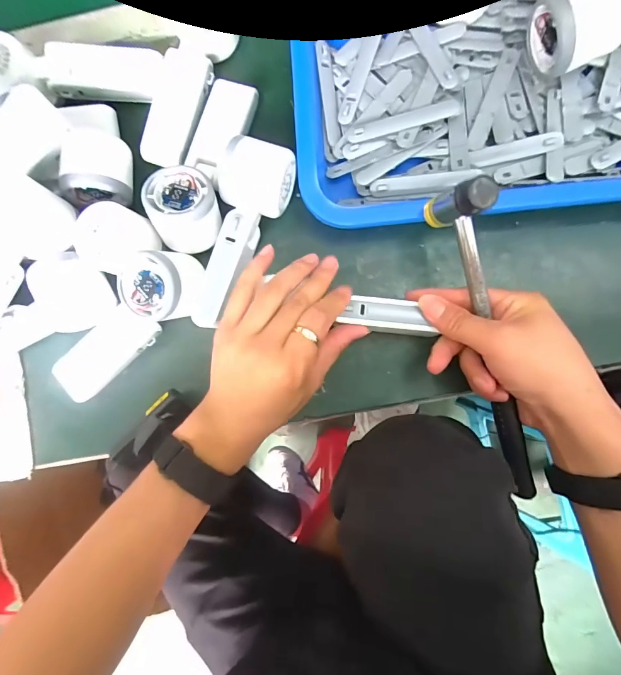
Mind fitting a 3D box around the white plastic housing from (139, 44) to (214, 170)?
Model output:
[{"bbox_3d":[-0.125,-0.216,0.348,0.046,0.014,0.106,17,87,5],"label":"white plastic housing"}]

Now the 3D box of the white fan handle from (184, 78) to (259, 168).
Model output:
[{"bbox_3d":[-0.081,-0.195,0.353,0.043,0.025,0.085,18,87,5],"label":"white fan handle"}]

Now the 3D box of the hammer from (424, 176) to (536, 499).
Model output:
[{"bbox_3d":[0.136,0.010,0.281,0.029,0.054,0.244,-16,98,3],"label":"hammer"}]

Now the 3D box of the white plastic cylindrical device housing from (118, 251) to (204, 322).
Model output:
[{"bbox_3d":[-0.120,-0.042,0.319,0.068,0.048,0.068,2,96,19],"label":"white plastic cylindrical device housing"}]

